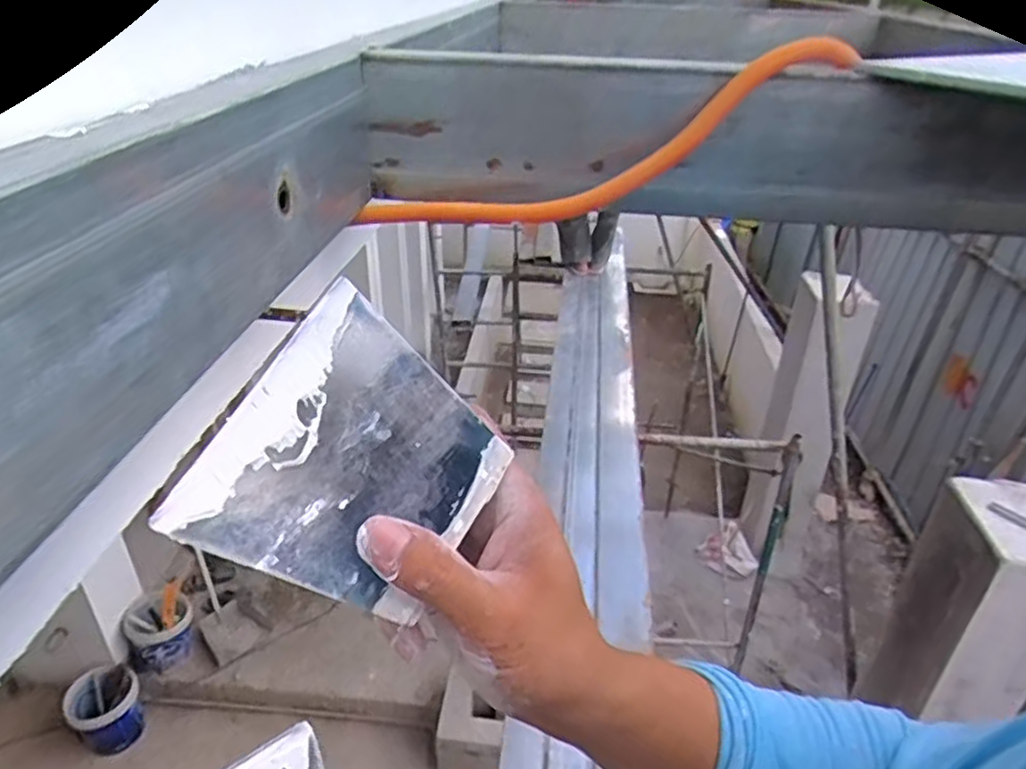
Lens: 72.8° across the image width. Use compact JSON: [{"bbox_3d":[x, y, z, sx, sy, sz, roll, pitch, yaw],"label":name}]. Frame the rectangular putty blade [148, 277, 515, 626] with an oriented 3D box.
[{"bbox_3d":[-0.059,0.031,0.264,0.102,0.095,0.004,-56,14,-15],"label":"rectangular putty blade"}]

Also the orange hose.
[{"bbox_3d":[0.122,-0.246,0.739,0.540,0.098,0.091,-22,34,0],"label":"orange hose"}]

